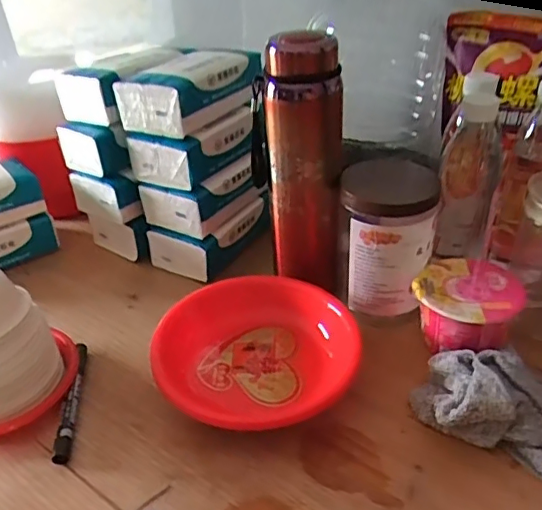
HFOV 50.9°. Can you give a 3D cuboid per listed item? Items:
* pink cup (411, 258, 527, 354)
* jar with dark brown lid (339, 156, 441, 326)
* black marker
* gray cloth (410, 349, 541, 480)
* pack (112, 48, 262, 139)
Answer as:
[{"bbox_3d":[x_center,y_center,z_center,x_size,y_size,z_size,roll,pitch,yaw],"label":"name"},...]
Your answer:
[{"bbox_3d":[0.191,0.057,0.562,0.093,0.069,0.093,-2,35,2],"label":"pink cup"},{"bbox_3d":[0.117,-0.019,0.584,0.090,0.152,0.088,0,35,4],"label":"jar with dark brown lid"},{"bbox_3d":[-0.183,0.132,0.531,0.015,0.019,0.135,-5,35,-3],"label":"black marker"},{"bbox_3d":[0.192,0.122,0.486,0.131,0.050,0.095,14,39,23],"label":"gray cloth"},{"bbox_3d":[-0.092,-0.186,0.633,0.098,0.057,0.131,20,42,30],"label":"pack"}]

